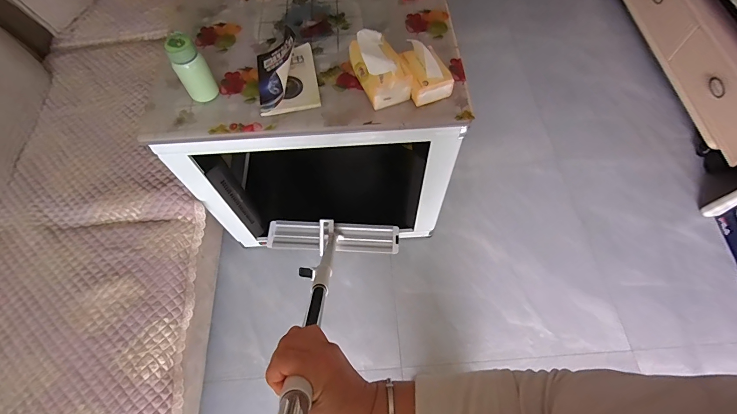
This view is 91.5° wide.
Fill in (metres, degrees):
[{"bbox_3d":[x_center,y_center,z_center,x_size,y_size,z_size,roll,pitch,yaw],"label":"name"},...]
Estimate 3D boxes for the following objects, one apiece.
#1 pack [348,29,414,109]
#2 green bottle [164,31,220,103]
[{"bbox_3d":[0.027,-0.339,0.840,0.110,0.165,0.172,-17,63,-6],"label":"pack"},{"bbox_3d":[-0.407,-0.315,0.836,0.071,0.156,0.060,-32,66,-13],"label":"green bottle"}]

